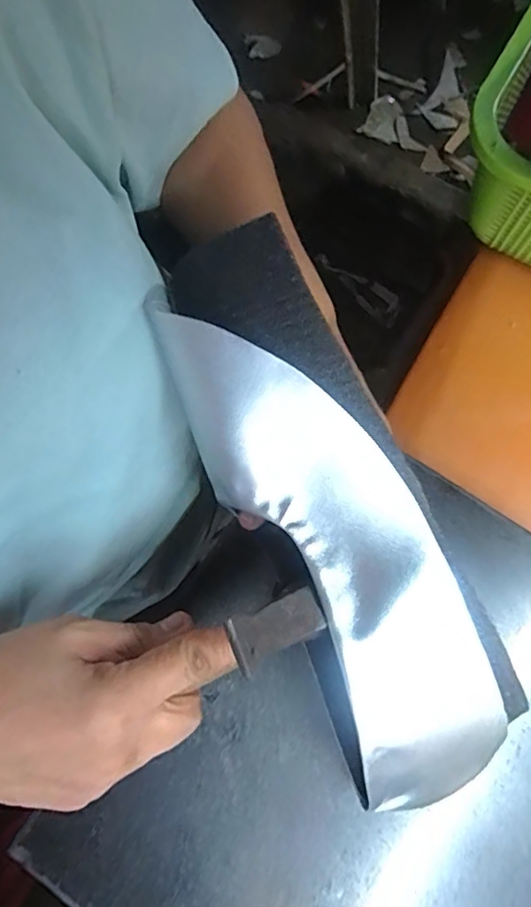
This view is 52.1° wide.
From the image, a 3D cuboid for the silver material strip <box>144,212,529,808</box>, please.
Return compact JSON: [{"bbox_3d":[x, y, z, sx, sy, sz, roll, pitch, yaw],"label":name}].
[{"bbox_3d":[0.033,0.037,0.267,0.083,0.059,0.279,-27,92,-5],"label":"silver material strip"}]

